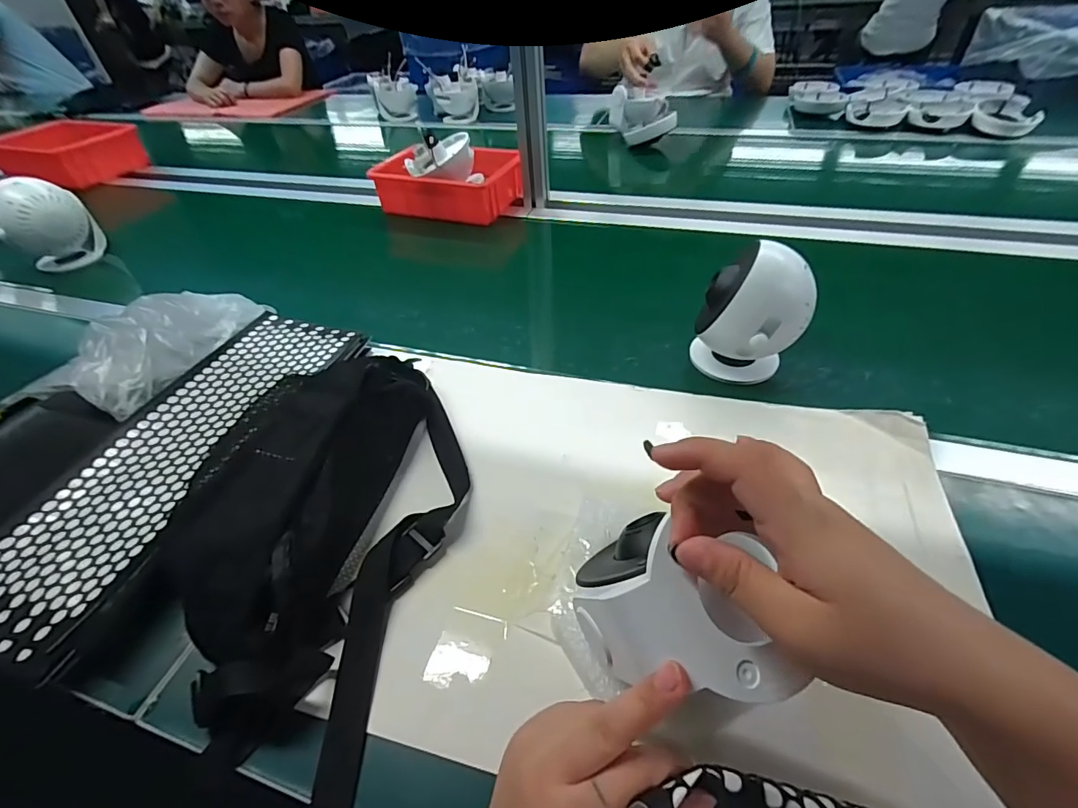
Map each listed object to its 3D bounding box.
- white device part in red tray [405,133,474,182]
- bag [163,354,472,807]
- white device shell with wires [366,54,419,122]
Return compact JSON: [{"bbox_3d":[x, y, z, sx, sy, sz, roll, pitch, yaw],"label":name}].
[{"bbox_3d":[-0.173,-0.427,0.819,0.118,0.065,0.086,-19,47,-14],"label":"white device part in red tray"},{"bbox_3d":[-0.177,0.078,0.377,0.210,0.069,0.316,6,47,10],"label":"bag"},{"bbox_3d":[-0.408,-0.875,1.347,0.123,0.120,0.067,-22,48,-17],"label":"white device shell with wires"}]

